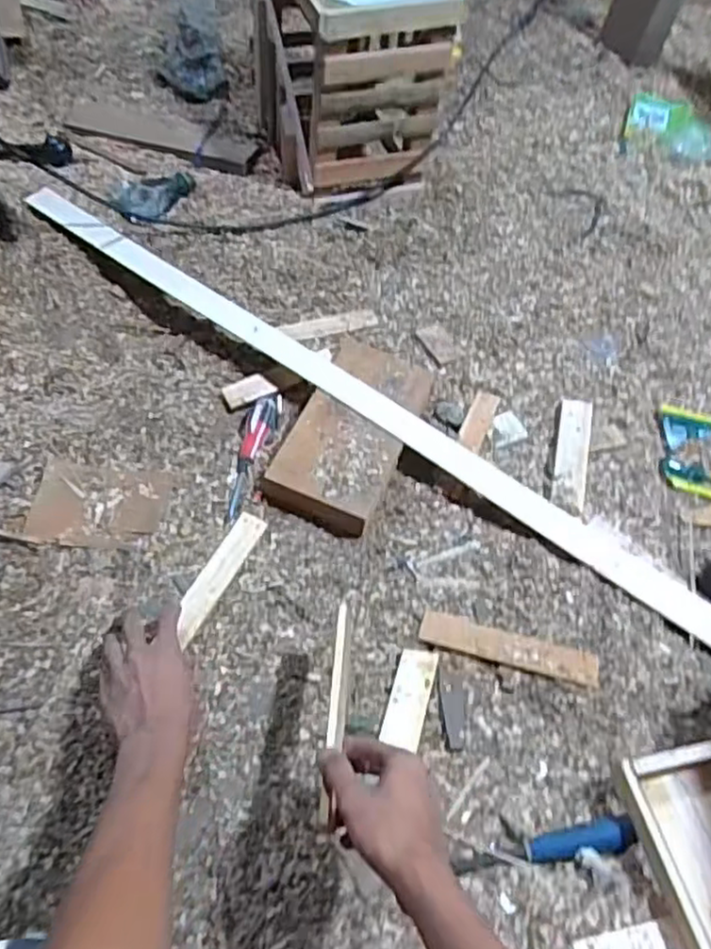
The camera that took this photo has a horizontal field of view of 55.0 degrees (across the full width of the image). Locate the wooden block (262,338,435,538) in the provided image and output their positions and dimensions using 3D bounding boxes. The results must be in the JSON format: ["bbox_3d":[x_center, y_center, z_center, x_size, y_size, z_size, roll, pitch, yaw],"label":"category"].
[{"bbox_3d":[0.001,-0.052,0.781,0.125,0.040,0.244,22,58,8],"label":"wooden block"}]

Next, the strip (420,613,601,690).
[{"bbox_3d":[0.150,0.170,0.670,0.170,0.008,0.034,14,62,12],"label":"strip"}]

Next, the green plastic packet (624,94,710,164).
[{"bbox_3d":[0.536,-0.581,1.148,0.165,0.019,0.112,31,76,12],"label":"green plastic packet"}]

